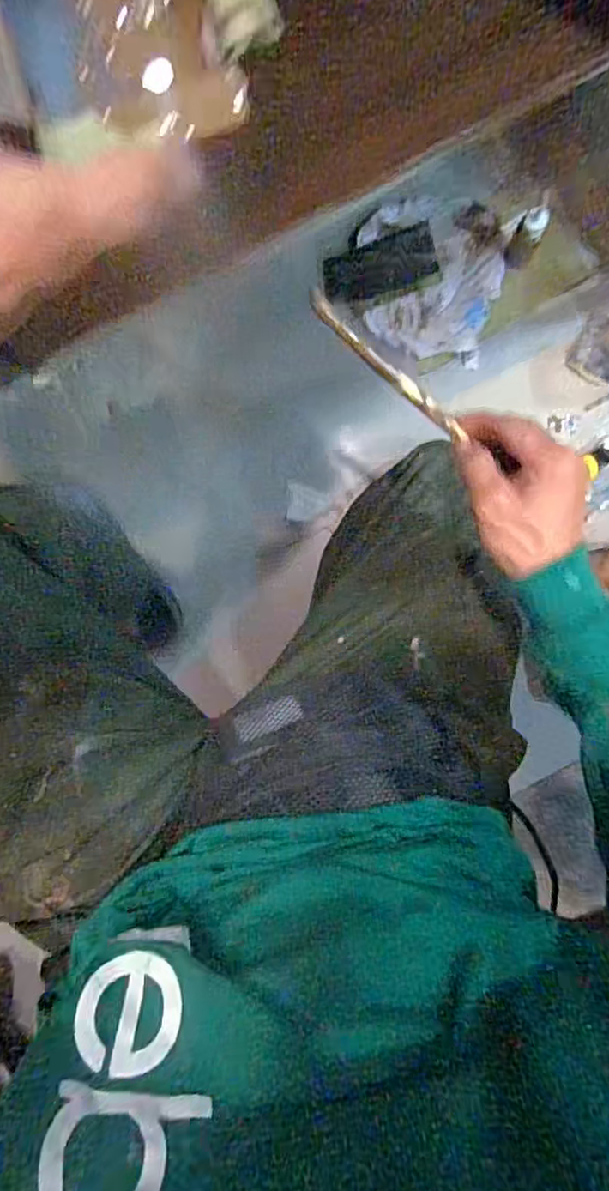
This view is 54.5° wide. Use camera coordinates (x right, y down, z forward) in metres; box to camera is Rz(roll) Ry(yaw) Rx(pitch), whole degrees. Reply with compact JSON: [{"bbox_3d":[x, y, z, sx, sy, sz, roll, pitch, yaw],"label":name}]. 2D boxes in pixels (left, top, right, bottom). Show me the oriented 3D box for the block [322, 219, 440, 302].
[{"bbox_3d":[0.088,-0.388,0.697,0.131,0.014,0.057,-17,94,5],"label":"block"}]

